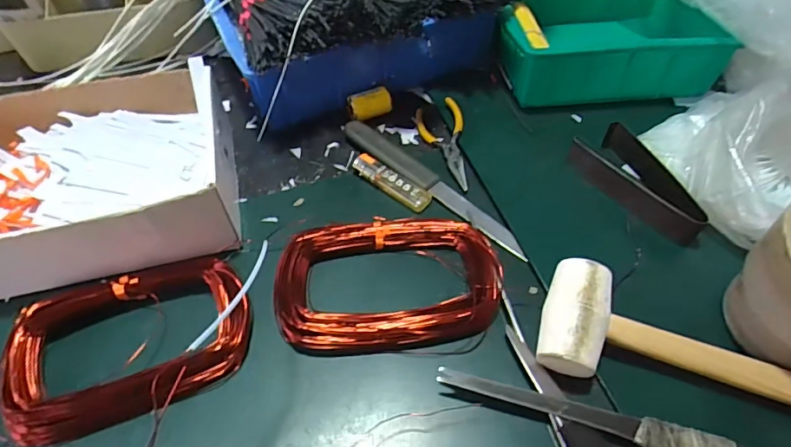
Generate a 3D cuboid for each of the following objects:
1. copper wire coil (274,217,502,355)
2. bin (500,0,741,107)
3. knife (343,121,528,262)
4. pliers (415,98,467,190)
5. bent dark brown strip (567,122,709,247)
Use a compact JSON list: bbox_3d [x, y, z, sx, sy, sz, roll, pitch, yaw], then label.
[{"bbox_3d":[-0.006,0.045,0.398,0.179,0.025,0.108,-4,53,-2],"label":"copper wire coil"},{"bbox_3d":[0.233,-0.227,0.567,0.238,0.073,0.169,-4,54,-3],"label":"bin"},{"bbox_3d":[0.032,-0.039,0.473,0.227,0.009,0.026,37,62,24],"label":"knife"},{"bbox_3d":[0.048,-0.085,0.504,0.047,0.012,0.123,-1,53,0],"label":"pliers"},{"bbox_3d":[0.225,-0.035,0.456,0.072,0.033,0.134,-21,56,-14],"label":"bent dark brown strip"}]

